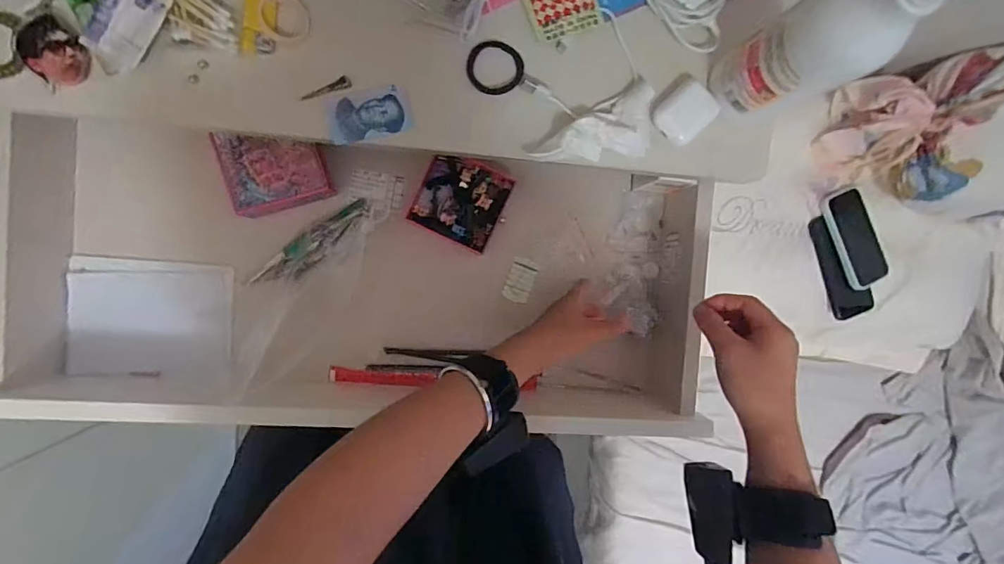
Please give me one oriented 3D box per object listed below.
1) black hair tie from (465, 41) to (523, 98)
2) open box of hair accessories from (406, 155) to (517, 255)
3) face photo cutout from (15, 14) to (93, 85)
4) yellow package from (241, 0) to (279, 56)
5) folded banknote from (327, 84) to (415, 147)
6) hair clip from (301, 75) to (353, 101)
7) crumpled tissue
[{"bbox_3d":[-0.006,-0.187,0.410,0.049,0.008,0.044,15,91,-7],"label":"black hair tie"},{"bbox_3d":[-0.043,-0.089,0.512,0.091,0.028,0.088,24,89,-7],"label":"open box of hair accessories"},{"bbox_3d":[-0.351,-0.181,0.368,0.049,0.007,0.041,44,87,-6],"label":"face photo cutout"},{"bbox_3d":[-0.197,-0.227,0.385,0.025,0.008,0.079,7,92,-7],"label":"yellow package"},{"bbox_3d":[-0.114,-0.145,0.407,0.071,0.007,0.040,-14,91,-5],"label":"folded banknote"},{"bbox_3d":[-0.149,-0.164,0.399,0.043,0.004,0.009,-22,95,-5],"label":"hair clip"},{"bbox_3d":[0.091,-0.128,0.418,0.122,0.030,0.056,-32,95,-4],"label":"crumpled tissue"}]

